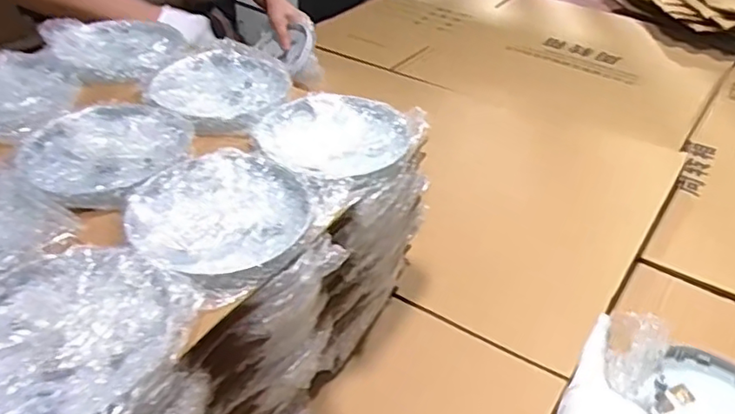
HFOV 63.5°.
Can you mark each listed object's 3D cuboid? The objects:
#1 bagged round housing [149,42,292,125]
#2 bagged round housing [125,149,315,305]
[{"bbox_3d":[-0.146,-0.121,0.599,0.128,0.024,0.141,1,38,-2],"label":"bagged round housing"},{"bbox_3d":[-0.109,0.007,0.455,0.136,0.020,0.129,1,38,-1],"label":"bagged round housing"}]

